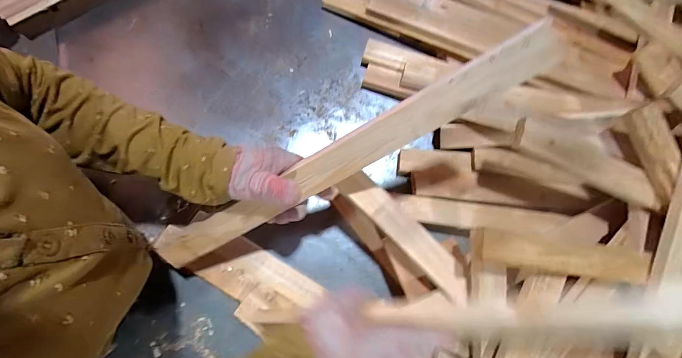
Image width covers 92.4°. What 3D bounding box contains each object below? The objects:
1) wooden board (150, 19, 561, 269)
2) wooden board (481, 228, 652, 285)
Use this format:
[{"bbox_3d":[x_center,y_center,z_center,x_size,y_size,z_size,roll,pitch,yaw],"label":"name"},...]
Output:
[{"bbox_3d":[-0.020,-0.005,0.359,0.489,0.015,0.053,-27,118,17],"label":"wooden board"},{"bbox_3d":[0.265,0.093,0.385,0.230,0.016,0.042,9,78,-13],"label":"wooden board"}]

